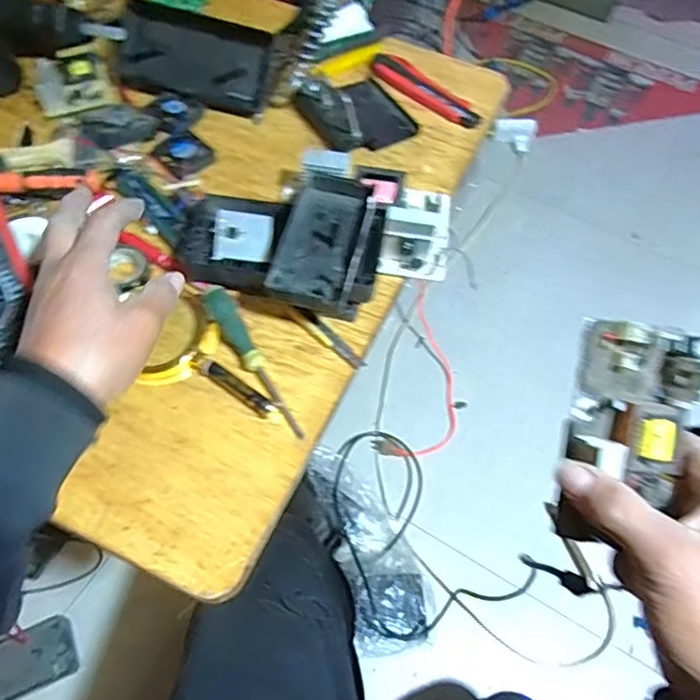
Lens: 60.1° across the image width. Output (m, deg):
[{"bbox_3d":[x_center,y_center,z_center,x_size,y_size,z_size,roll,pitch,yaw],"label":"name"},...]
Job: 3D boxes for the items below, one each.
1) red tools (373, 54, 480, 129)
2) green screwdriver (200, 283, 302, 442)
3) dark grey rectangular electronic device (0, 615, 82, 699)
[{"bbox_3d":[0.086,-0.297,0.690,0.142,0.016,0.045,38,65,18],"label":"red tools"},{"bbox_3d":[-0.080,0.012,0.510,0.022,0.025,0.145,-30,79,-18],"label":"green screwdriver"},{"bbox_3d":[-0.480,0.459,0.882,0.157,0.018,0.085,-22,63,-15],"label":"dark grey rectangular electronic device"}]

